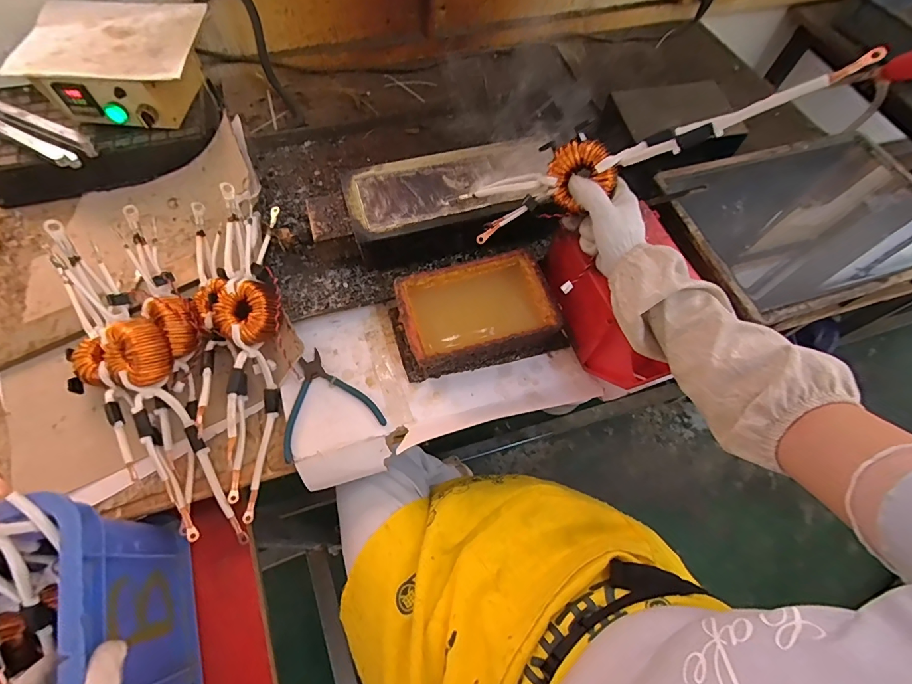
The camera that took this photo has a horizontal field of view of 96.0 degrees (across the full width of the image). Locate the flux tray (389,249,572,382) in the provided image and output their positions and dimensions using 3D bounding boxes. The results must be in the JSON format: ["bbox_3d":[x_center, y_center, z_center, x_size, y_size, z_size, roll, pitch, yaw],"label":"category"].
[{"bbox_3d":[0.029,-0.038,0.575,0.224,0.066,0.134,-15,65,-10],"label":"flux tray"}]

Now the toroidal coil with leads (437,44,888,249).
[{"bbox_3d":[0.170,-0.203,0.466,0.365,0.063,0.092,-7,55,40],"label":"toroidal coil with leads"}]

